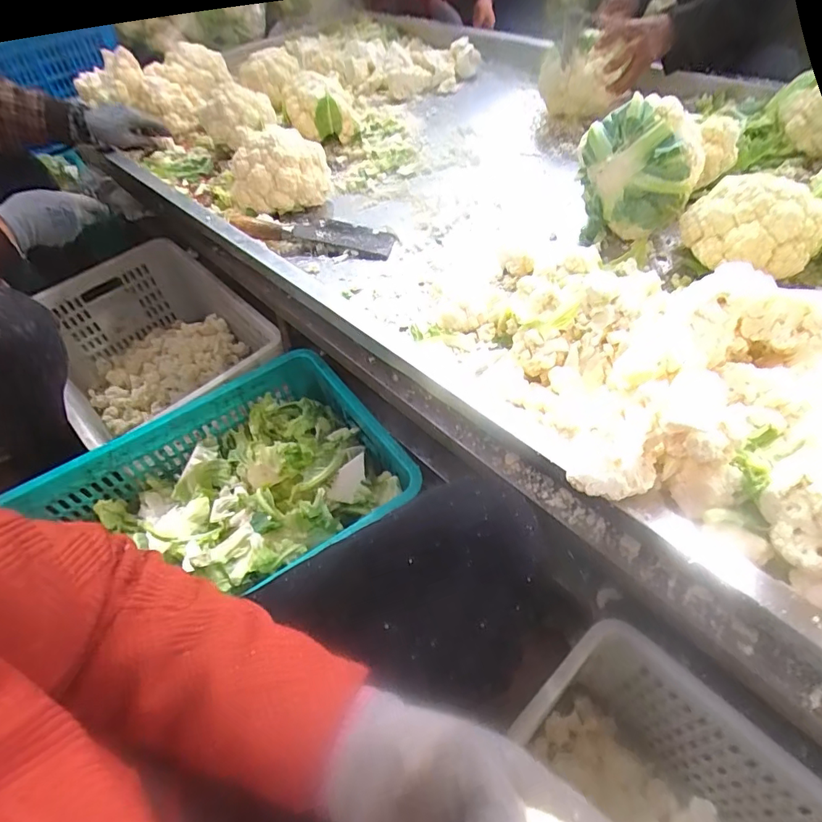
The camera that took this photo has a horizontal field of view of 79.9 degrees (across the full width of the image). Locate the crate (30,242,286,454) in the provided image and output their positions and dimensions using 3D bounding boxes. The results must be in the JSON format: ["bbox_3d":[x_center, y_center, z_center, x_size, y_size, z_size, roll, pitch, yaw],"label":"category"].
[{"bbox_3d":[-0.515,-0.112,1.018,0.355,0.204,0.558,-36,56,-23],"label":"crate"}]

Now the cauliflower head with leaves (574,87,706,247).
[{"bbox_3d":[0.347,-0.368,0.759,0.164,0.180,0.115,8,51,11],"label":"cauliflower head with leaves"}]

